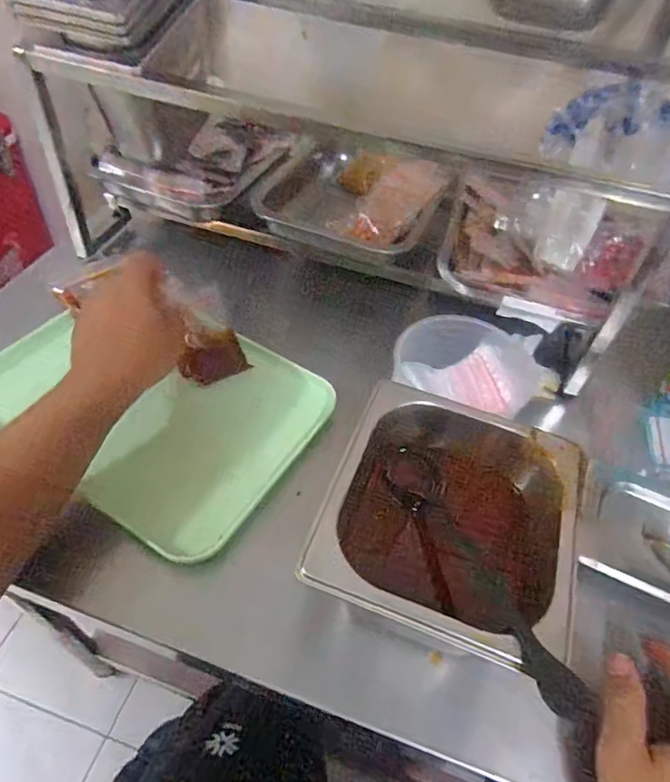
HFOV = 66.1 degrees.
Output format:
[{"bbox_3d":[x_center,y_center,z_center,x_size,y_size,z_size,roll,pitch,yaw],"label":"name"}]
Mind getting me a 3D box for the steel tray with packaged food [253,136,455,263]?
[{"bbox_3d":[0.026,-0.248,0.626,0.202,0.047,0.224,22,52,12],"label":"steel tray with packaged food"}]

